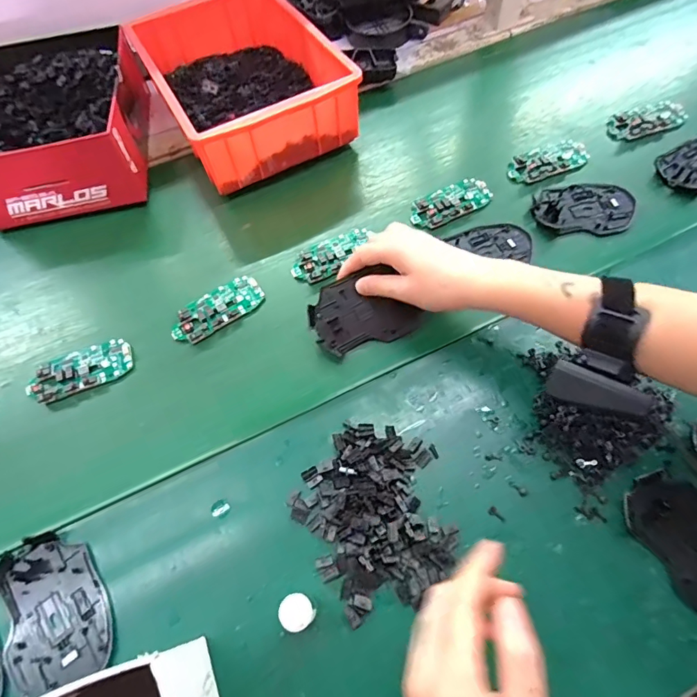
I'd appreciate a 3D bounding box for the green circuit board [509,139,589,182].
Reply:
[{"bbox_3d":[0.239,-0.229,0.545,0.099,0.012,0.045,-23,64,-9],"label":"green circuit board"}]

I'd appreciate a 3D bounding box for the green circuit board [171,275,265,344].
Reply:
[{"bbox_3d":[-0.136,-0.042,0.468,0.097,0.014,0.045,-36,66,-15],"label":"green circuit board"}]

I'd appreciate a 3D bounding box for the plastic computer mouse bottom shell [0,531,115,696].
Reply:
[{"bbox_3d":[-0.223,0.194,0.339,0.074,0.008,0.107,-28,64,-11],"label":"plastic computer mouse bottom shell"}]

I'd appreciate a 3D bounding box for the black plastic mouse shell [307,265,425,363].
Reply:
[{"bbox_3d":[0.014,-0.036,0.447,0.102,0.016,0.072,-22,90,-9],"label":"black plastic mouse shell"}]

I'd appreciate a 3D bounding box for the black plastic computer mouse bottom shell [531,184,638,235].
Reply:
[{"bbox_3d":[0.264,-0.159,0.510,0.109,0.016,0.069,-1,62,2],"label":"black plastic computer mouse bottom shell"}]

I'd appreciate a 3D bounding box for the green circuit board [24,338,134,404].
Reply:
[{"bbox_3d":[-0.262,0.020,0.444,0.096,0.011,0.046,-23,64,-9],"label":"green circuit board"}]

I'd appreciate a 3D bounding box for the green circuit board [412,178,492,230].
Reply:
[{"bbox_3d":[0.116,-0.169,0.522,0.098,0.009,0.048,-26,64,-10],"label":"green circuit board"}]

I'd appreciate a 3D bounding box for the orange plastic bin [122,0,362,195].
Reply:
[{"bbox_3d":[-0.138,-0.342,0.579,0.198,0.089,0.282,-27,64,-11],"label":"orange plastic bin"}]

